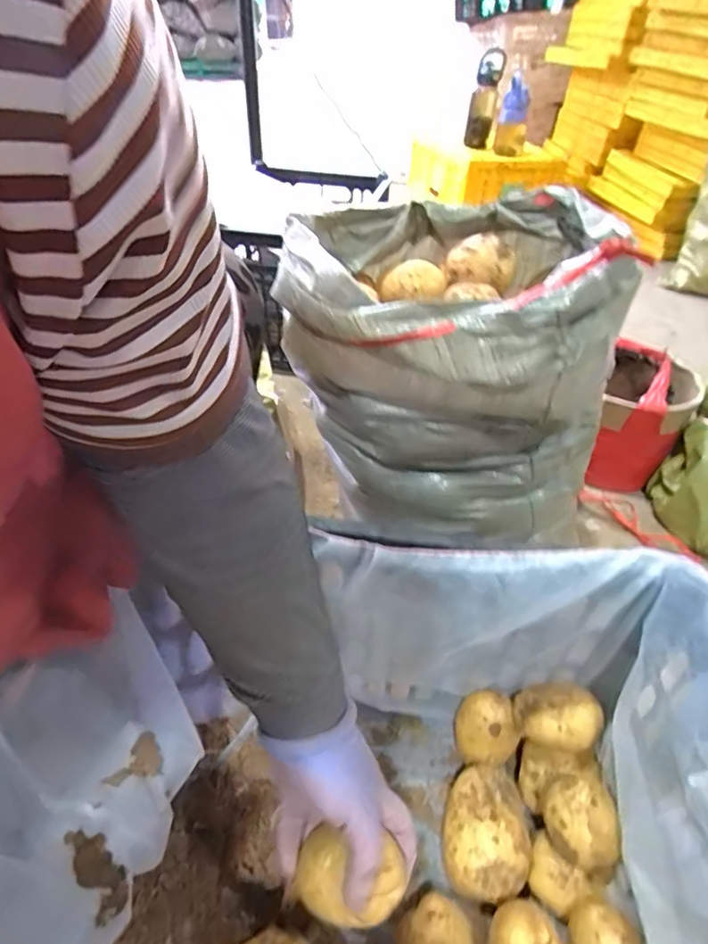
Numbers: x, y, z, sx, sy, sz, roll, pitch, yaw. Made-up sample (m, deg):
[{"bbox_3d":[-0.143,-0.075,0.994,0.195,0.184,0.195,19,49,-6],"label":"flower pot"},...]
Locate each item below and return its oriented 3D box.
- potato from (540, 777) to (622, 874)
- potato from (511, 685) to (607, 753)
[{"bbox_3d":[0.181,0.286,0.429,0.046,0.054,0.058,-6,42,-11],"label":"potato"},{"bbox_3d":[0.184,0.226,0.479,0.065,0.056,0.052,5,41,1],"label":"potato"}]

